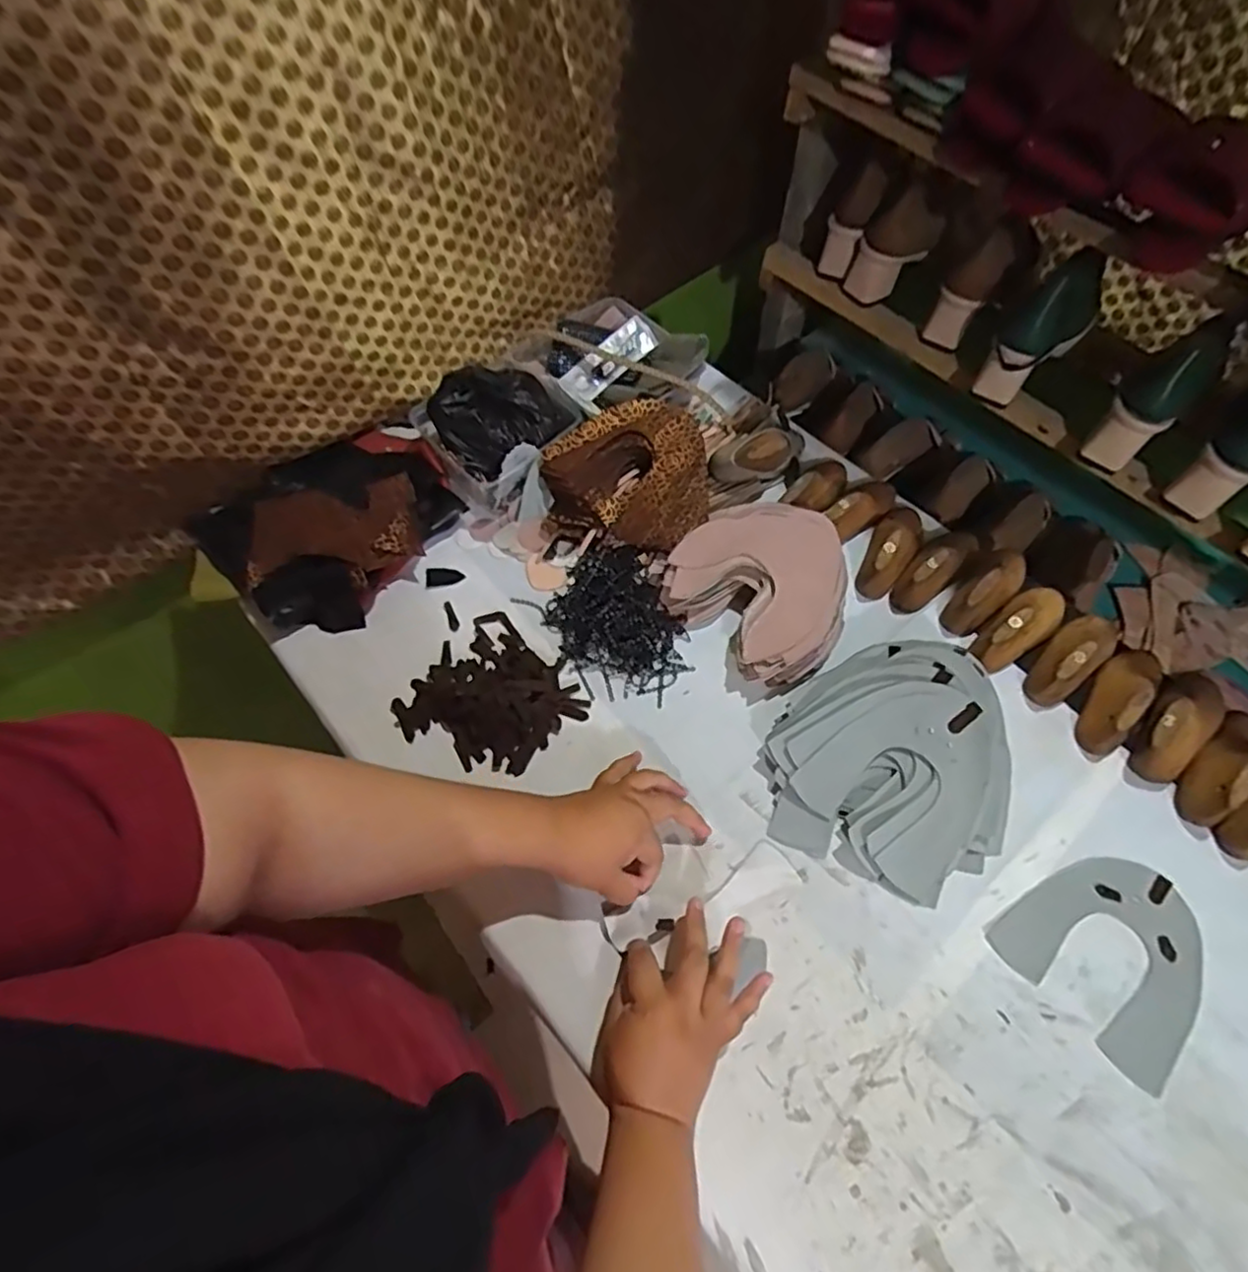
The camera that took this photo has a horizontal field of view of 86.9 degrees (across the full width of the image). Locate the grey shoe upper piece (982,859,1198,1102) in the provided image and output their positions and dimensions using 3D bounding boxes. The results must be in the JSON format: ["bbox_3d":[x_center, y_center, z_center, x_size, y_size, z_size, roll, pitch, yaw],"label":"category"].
[{"bbox_3d":[0.422,0.265,0.567,0.157,0.009,0.150,-37,67,-21],"label":"grey shoe upper piece"}]

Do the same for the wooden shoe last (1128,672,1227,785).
[{"bbox_3d":[0.545,0.082,0.643,0.135,0.055,0.057,-38,67,-22],"label":"wooden shoe last"}]

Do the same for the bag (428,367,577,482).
[{"bbox_3d":[-0.145,-0.265,0.781,0.151,0.065,0.133,-33,65,-18],"label":"bag"}]

